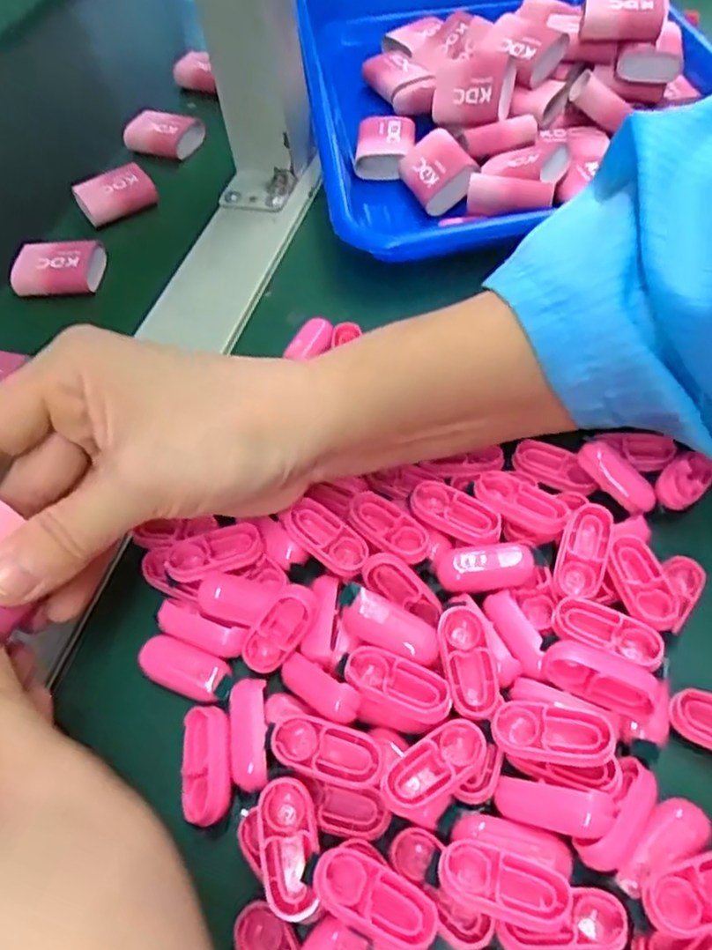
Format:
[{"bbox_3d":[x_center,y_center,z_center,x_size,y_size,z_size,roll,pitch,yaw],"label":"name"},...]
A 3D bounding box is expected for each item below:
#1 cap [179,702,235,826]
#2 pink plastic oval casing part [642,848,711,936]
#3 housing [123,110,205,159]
[{"bbox_3d":[-0.047,0.088,0.211,0.015,0.005,0.033,-11,54,-2],"label":"cap"},{"bbox_3d":[0.093,0.109,0.181,0.034,0.010,0.015,-14,54,-4],"label":"pink plastic oval casing part"},{"bbox_3d":[-0.130,-0.229,0.460,0.044,0.018,0.034,15,57,16],"label":"housing"}]

